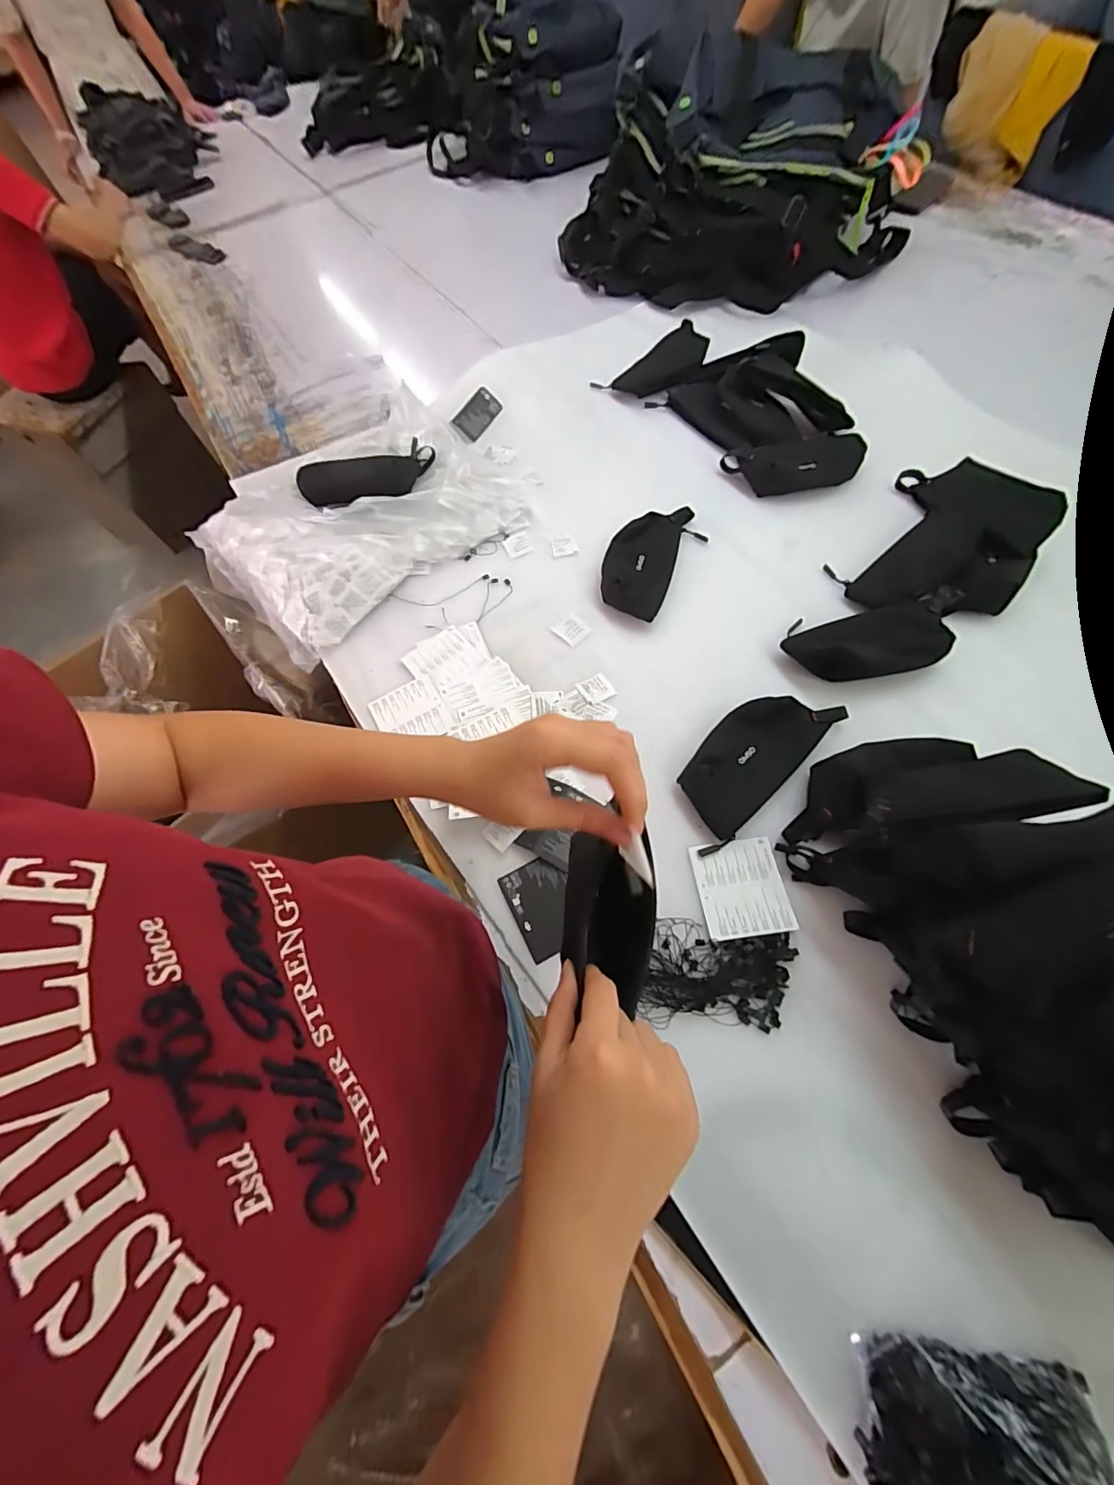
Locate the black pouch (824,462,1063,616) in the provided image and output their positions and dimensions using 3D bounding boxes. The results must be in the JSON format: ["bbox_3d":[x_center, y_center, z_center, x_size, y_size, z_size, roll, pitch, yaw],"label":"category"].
[{"bbox_3d":[0.538,-0.277,0.680,0.210,0.068,0.295,37,73,20],"label":"black pouch"}]

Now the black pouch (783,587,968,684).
[{"bbox_3d":[0.410,-0.133,0.623,0.230,0.039,0.105,-10,64,0],"label":"black pouch"}]

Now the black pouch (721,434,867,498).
[{"bbox_3d":[0.378,-0.436,0.773,0.214,0.057,0.086,-5,65,3],"label":"black pouch"}]

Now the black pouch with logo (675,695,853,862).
[{"bbox_3d":[0.224,0.014,0.573,0.219,0.030,0.094,-42,68,-17],"label":"black pouch with logo"}]

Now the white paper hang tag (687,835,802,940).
[{"bbox_3d":[0.196,0.154,0.525,0.087,0.007,0.098,-7,62,0],"label":"white paper hang tag"}]

